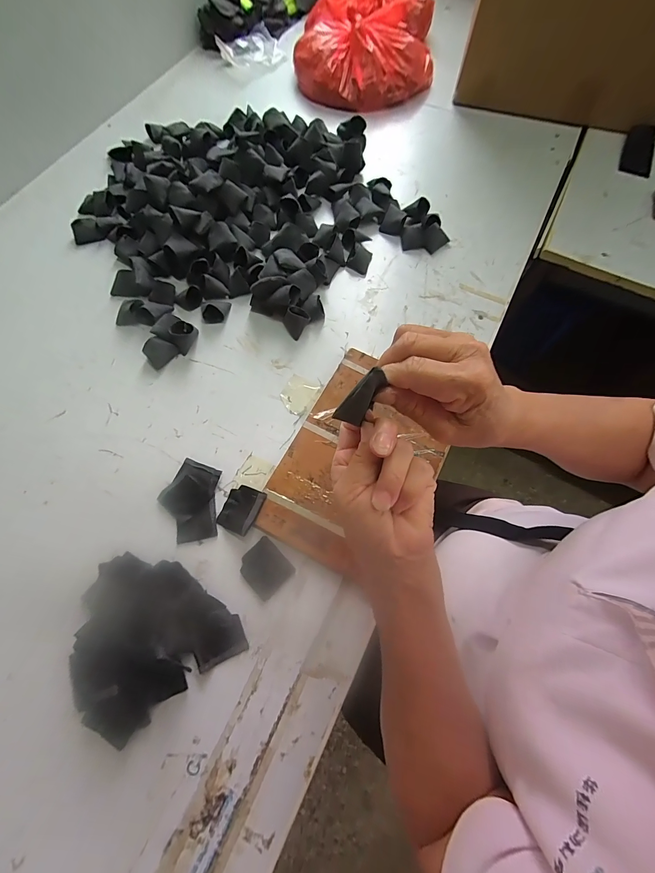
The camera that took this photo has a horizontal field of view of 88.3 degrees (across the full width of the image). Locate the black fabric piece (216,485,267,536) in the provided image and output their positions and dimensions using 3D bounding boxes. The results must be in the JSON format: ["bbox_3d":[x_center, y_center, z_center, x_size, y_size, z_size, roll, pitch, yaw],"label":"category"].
[{"bbox_3d":[-0.105,0.087,0.406,0.044,0.013,0.054,23,71,8],"label":"black fabric piece"}]

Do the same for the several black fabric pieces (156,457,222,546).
[{"bbox_3d":[-0.169,0.077,0.412,0.069,0.010,0.096,-1,69,-1],"label":"several black fabric pieces"}]

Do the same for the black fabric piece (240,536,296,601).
[{"bbox_3d":[-0.071,0.151,0.387,0.048,0.004,0.055,-42,75,-14],"label":"black fabric piece"}]

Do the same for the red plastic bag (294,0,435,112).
[{"bbox_3d":[0.077,-0.809,0.686,0.274,0.093,0.290,0,69,0],"label":"red plastic bag"}]

